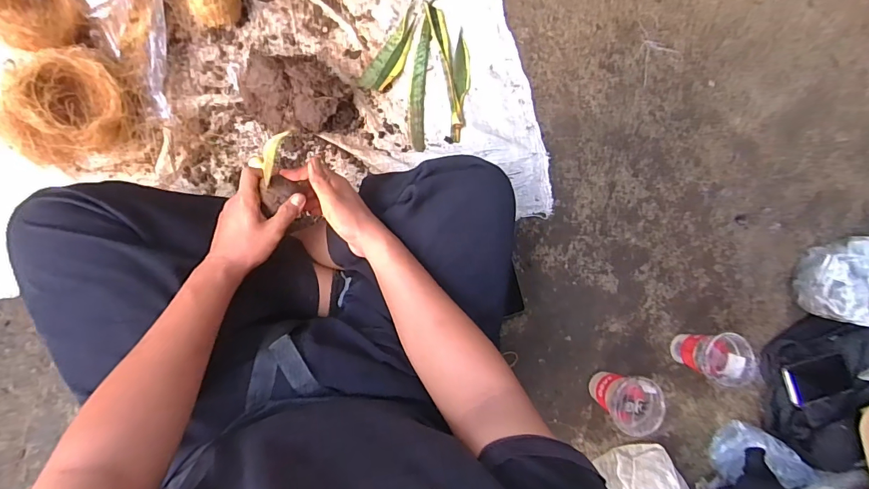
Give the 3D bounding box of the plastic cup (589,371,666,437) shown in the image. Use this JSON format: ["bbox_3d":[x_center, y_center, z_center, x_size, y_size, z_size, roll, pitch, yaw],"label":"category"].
[{"bbox_3d":[0.328,0.269,0.742,0.088,0.114,0.091,0,89,-9],"label":"plastic cup"}]

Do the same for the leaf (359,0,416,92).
[{"bbox_3d":[-0.047,-0.394,0.771,0.051,0.010,0.270,30,85,-7],"label":"leaf"}]

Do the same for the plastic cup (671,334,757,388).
[{"bbox_3d":[0.502,0.200,0.771,0.085,0.114,0.086,0,89,-9],"label":"plastic cup"}]

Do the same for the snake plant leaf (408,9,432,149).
[{"bbox_3d":[-0.027,-0.296,0.766,0.034,0.008,0.248,4,88,-9],"label":"snake plant leaf"}]

